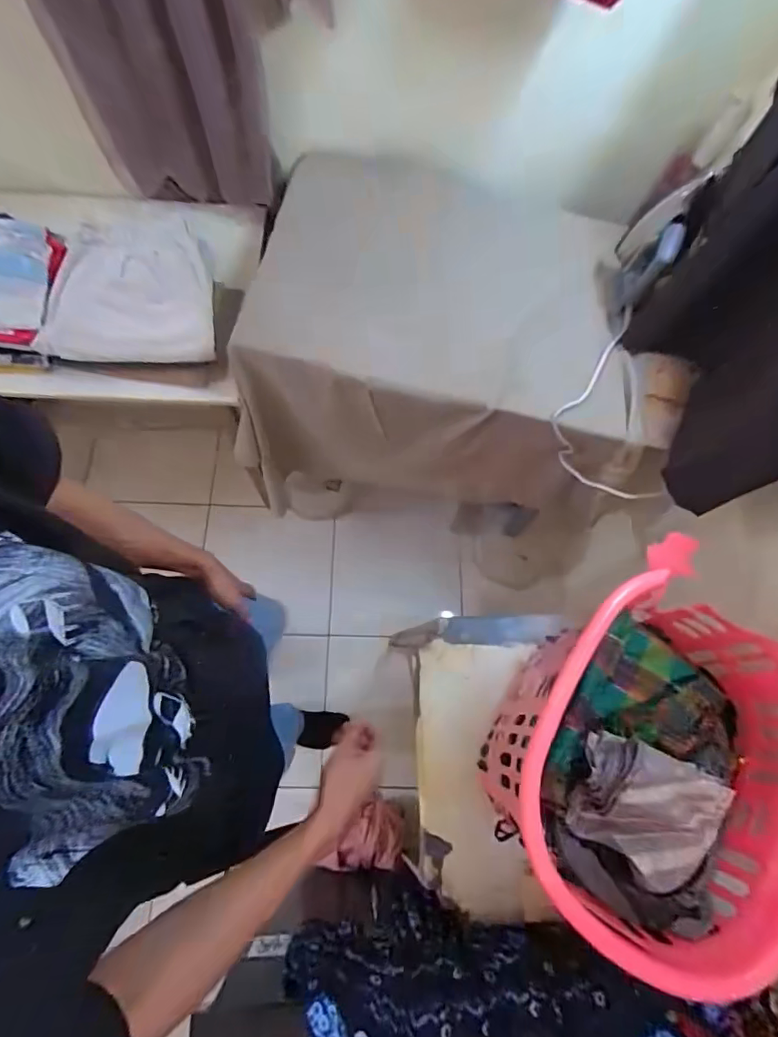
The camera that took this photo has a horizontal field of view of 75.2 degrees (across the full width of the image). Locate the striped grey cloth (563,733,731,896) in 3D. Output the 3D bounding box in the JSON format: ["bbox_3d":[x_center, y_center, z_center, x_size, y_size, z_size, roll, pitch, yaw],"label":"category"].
[{"bbox_3d":[0.330,0.372,0.631,0.171,0.084,0.143,22,72,7],"label":"striped grey cloth"}]

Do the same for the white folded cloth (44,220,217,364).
[{"bbox_3d":[-0.456,-0.413,0.915,0.278,0.082,0.278,-1,71,-1],"label":"white folded cloth"}]

